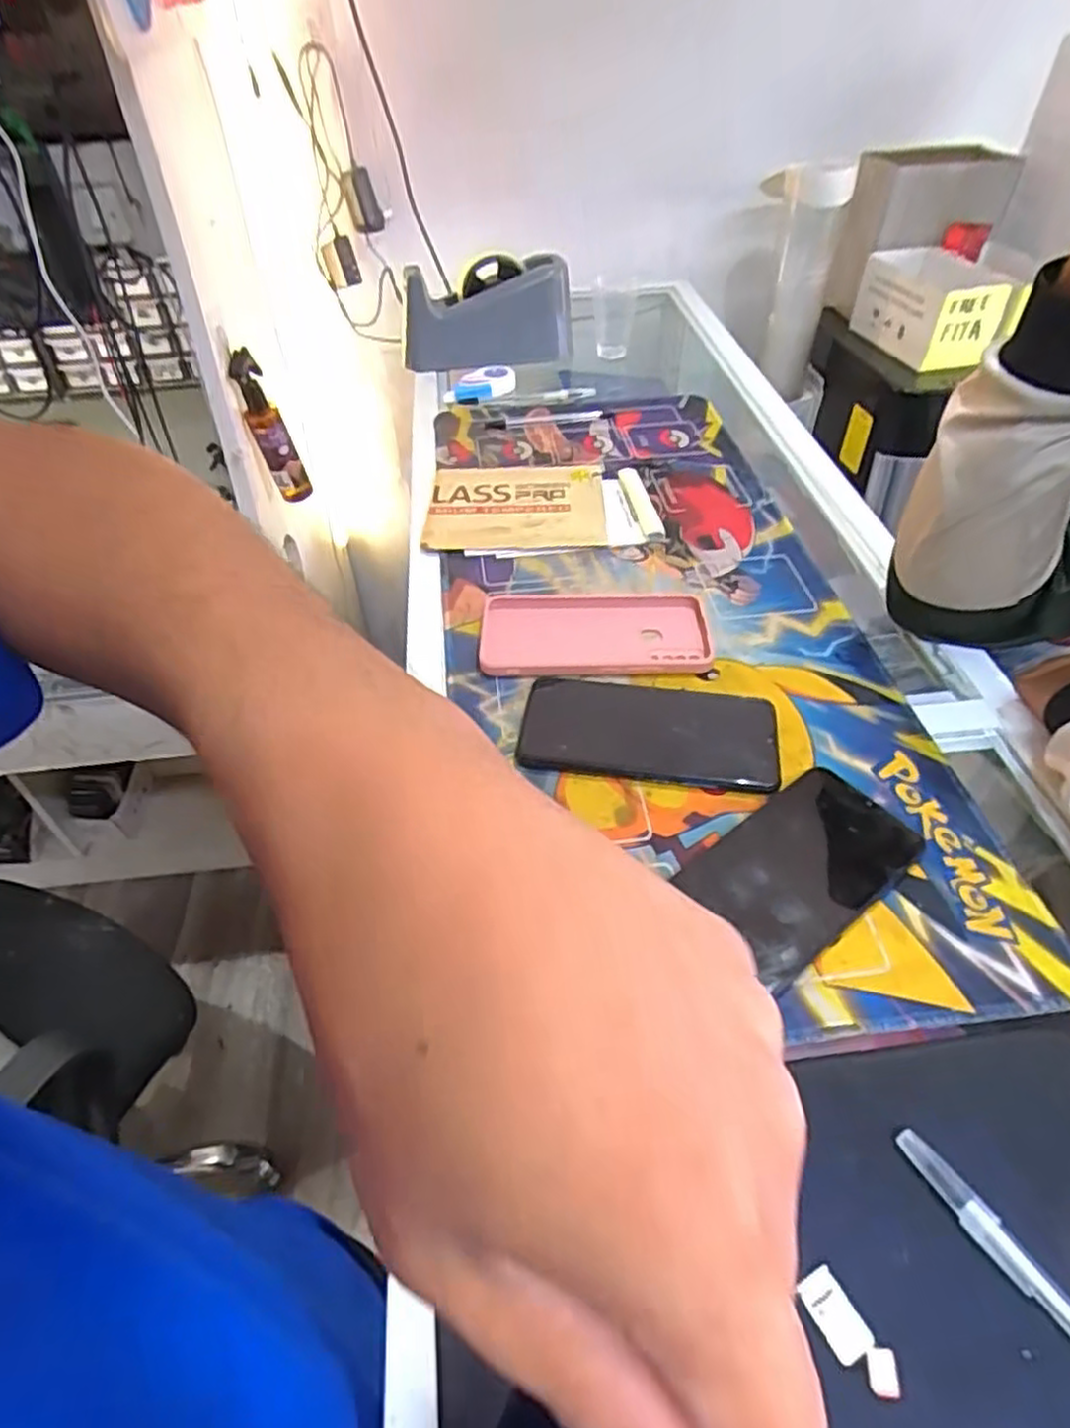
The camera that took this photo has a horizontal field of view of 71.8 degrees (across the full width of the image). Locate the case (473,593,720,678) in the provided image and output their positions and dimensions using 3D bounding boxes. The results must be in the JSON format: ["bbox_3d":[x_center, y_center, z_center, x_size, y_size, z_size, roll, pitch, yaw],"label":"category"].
[{"bbox_3d":[0.044,-0.060,0.529,0.161,0.008,0.092,-2,46,0],"label":"case"}]

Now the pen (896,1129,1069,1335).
[{"bbox_3d":[0.194,0.219,0.259,0.012,0.005,0.152,-27,51,-23],"label":"pen"}]

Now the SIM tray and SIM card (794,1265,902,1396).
[{"bbox_3d":[0.113,0.221,0.264,0.016,0.004,0.038,-26,50,-22],"label":"SIM tray and SIM card"}]

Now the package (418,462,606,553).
[{"bbox_3d":[-0.016,-0.187,0.655,0.153,0.007,0.133,-1,46,1],"label":"package"}]

